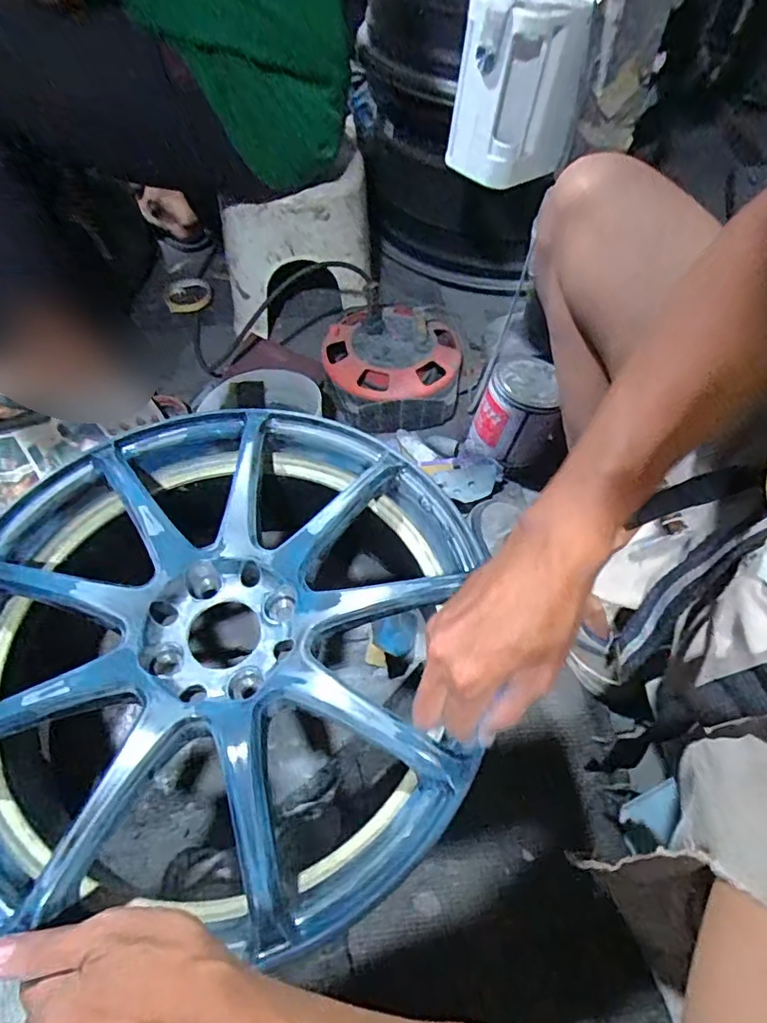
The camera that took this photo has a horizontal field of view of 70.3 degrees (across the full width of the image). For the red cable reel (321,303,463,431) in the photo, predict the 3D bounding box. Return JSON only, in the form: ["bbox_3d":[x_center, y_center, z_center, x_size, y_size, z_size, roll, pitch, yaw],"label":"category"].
[{"bbox_3d":[0.013,-0.227,0.833,0.203,0.093,0.218,2,55,-1],"label":"red cable reel"}]

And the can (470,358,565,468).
[{"bbox_3d":[0.188,-0.136,0.762,0.110,0.114,0.108,-24,59,-18],"label":"can"}]

